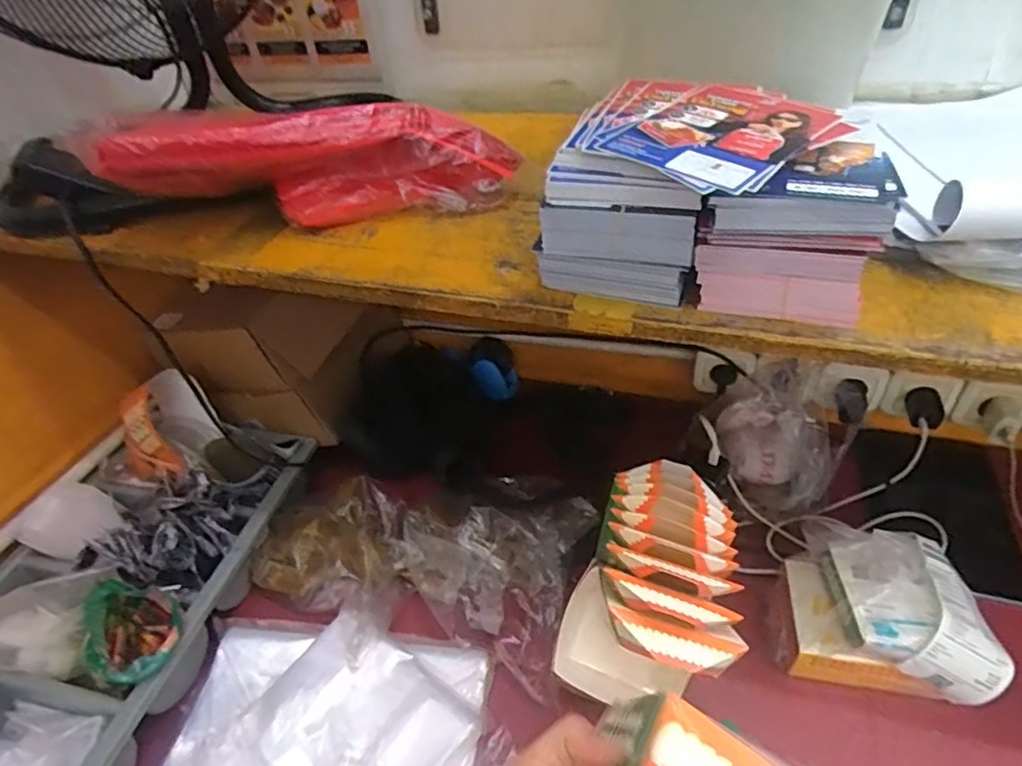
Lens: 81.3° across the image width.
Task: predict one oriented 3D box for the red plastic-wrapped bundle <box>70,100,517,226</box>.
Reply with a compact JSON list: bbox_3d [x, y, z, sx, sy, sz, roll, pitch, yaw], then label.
[{"bbox_3d":[-0.171,-0.197,0.529,0.343,0.108,0.084,-15,41,-12],"label":"red plastic-wrapped bundle"}]

